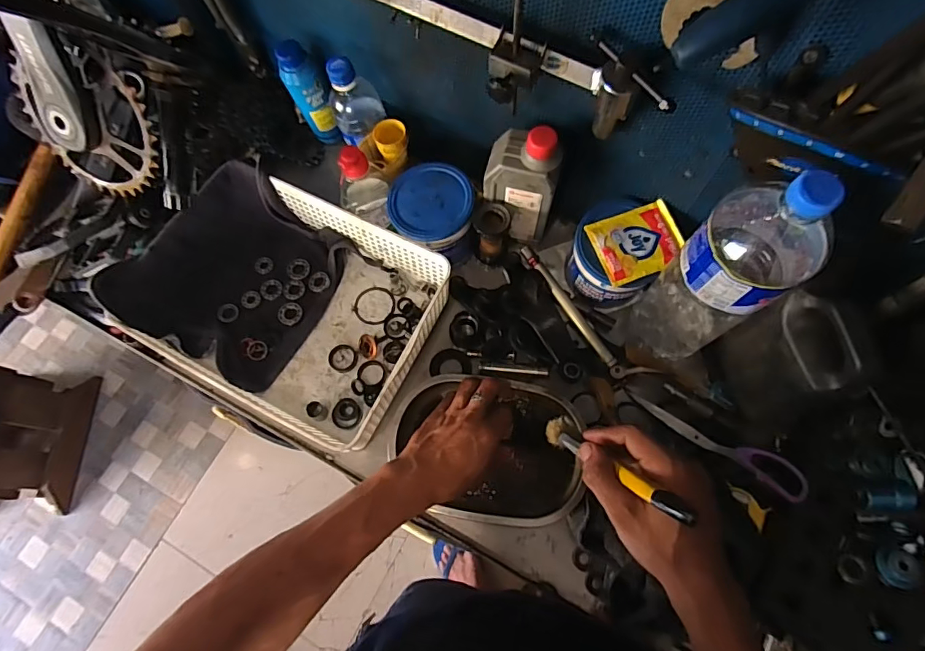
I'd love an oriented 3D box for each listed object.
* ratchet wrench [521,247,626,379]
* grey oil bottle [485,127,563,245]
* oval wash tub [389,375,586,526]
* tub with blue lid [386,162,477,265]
[{"bbox_3d":[0.135,-0.020,0.595,0.016,0.016,0.195,-32,73,-8],"label":"ratchet wrench"},{"bbox_3d":[0.069,-0.162,0.561,0.077,0.173,0.047,18,72,8],"label":"grey oil bottle"},{"bbox_3d":[0.027,0.141,0.554,0.211,0.047,0.154,8,71,5],"label":"oval wash tub"},{"bbox_3d":[-0.035,-0.134,0.611,0.099,0.091,0.102,-1,71,2],"label":"tub with blue lid"}]

